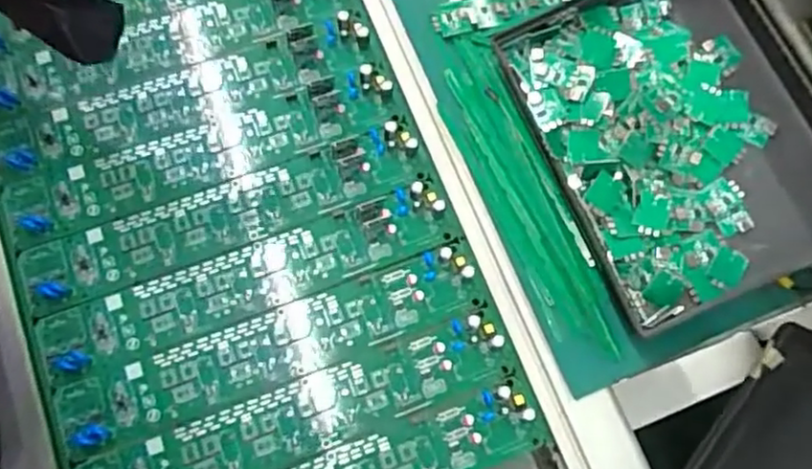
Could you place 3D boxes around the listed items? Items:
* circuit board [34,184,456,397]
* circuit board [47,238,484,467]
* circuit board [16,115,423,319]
[{"bbox_3d":[-0.104,0.028,0.427,0.273,0.018,0.049,-21,75,-10],"label":"circuit board"},{"bbox_3d":[-0.085,0.074,0.414,0.273,0.017,0.050,-20,75,-10],"label":"circuit board"},{"bbox_3d":[-0.122,-0.014,0.438,0.268,0.017,0.048,-21,75,-10],"label":"circuit board"}]

